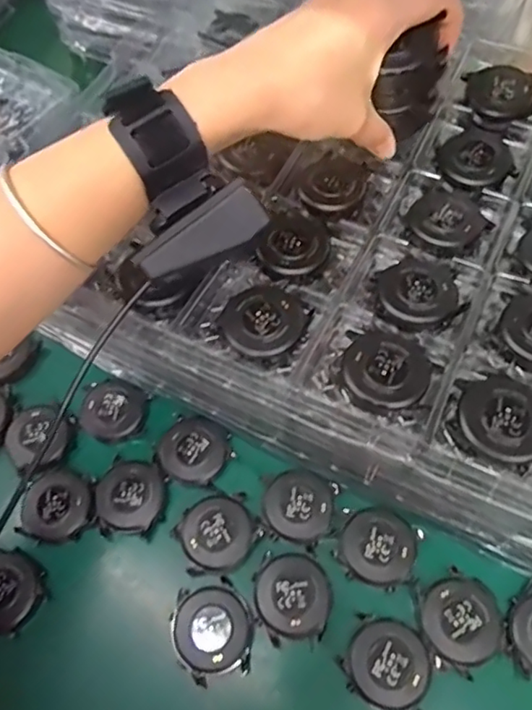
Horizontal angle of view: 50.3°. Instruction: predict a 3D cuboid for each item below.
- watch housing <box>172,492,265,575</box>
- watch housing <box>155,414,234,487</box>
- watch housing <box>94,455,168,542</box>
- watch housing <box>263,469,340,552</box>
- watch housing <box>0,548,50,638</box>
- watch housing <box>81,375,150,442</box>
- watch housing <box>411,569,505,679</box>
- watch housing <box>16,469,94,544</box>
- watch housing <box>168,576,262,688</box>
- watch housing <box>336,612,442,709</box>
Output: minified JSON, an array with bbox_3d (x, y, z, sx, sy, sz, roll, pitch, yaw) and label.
[{"bbox_3d":[-0.030,0.109,0.348,0.048,0.007,0.044,-25,63,-10],"label":"watch housing"},{"bbox_3d":[-0.048,0.062,0.376,0.045,0.010,0.045,10,63,9],"label":"watch housing"},{"bbox_3d":[-0.087,0.091,0.364,0.043,0.009,0.048,1,62,4],"label":"watch housing"},{"bbox_3d":[0.020,0.095,0.355,0.044,0.009,0.043,16,64,12],"label":"watch housing"},{"bbox_3d":[-0.157,0.140,0.339,0.045,0.014,0.043,32,68,19],"label":"watch housing"},{"bbox_3d":[-0.105,0.039,0.393,0.041,0.018,0.041,-1,61,3],"label":"watch housing"},{"bbox_3d":[0.110,0.149,0.320,0.047,0.011,0.046,-20,62,-8],"label":"watch housing"},{"bbox_3d":[-0.132,0.097,0.363,0.046,0.010,0.045,19,64,13],"label":"watch housing"},{"bbox_3d":[-0.029,0.156,0.323,0.047,0.012,0.048,-17,62,-6],"label":"watch housing"},{"bbox_3d":[0.067,0.168,0.309,0.046,0.006,0.043,29,67,17],"label":"watch housing"}]

